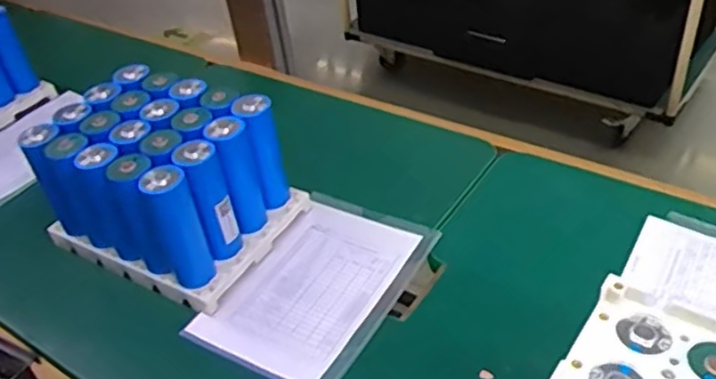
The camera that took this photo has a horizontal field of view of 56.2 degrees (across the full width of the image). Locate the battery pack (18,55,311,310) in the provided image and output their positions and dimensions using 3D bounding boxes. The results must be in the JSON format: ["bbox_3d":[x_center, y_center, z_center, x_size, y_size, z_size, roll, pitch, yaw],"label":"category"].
[{"bbox_3d":[-0.204,-0.005,0.712,0.231,0.161,0.169,17,46,27],"label":"battery pack"}]

